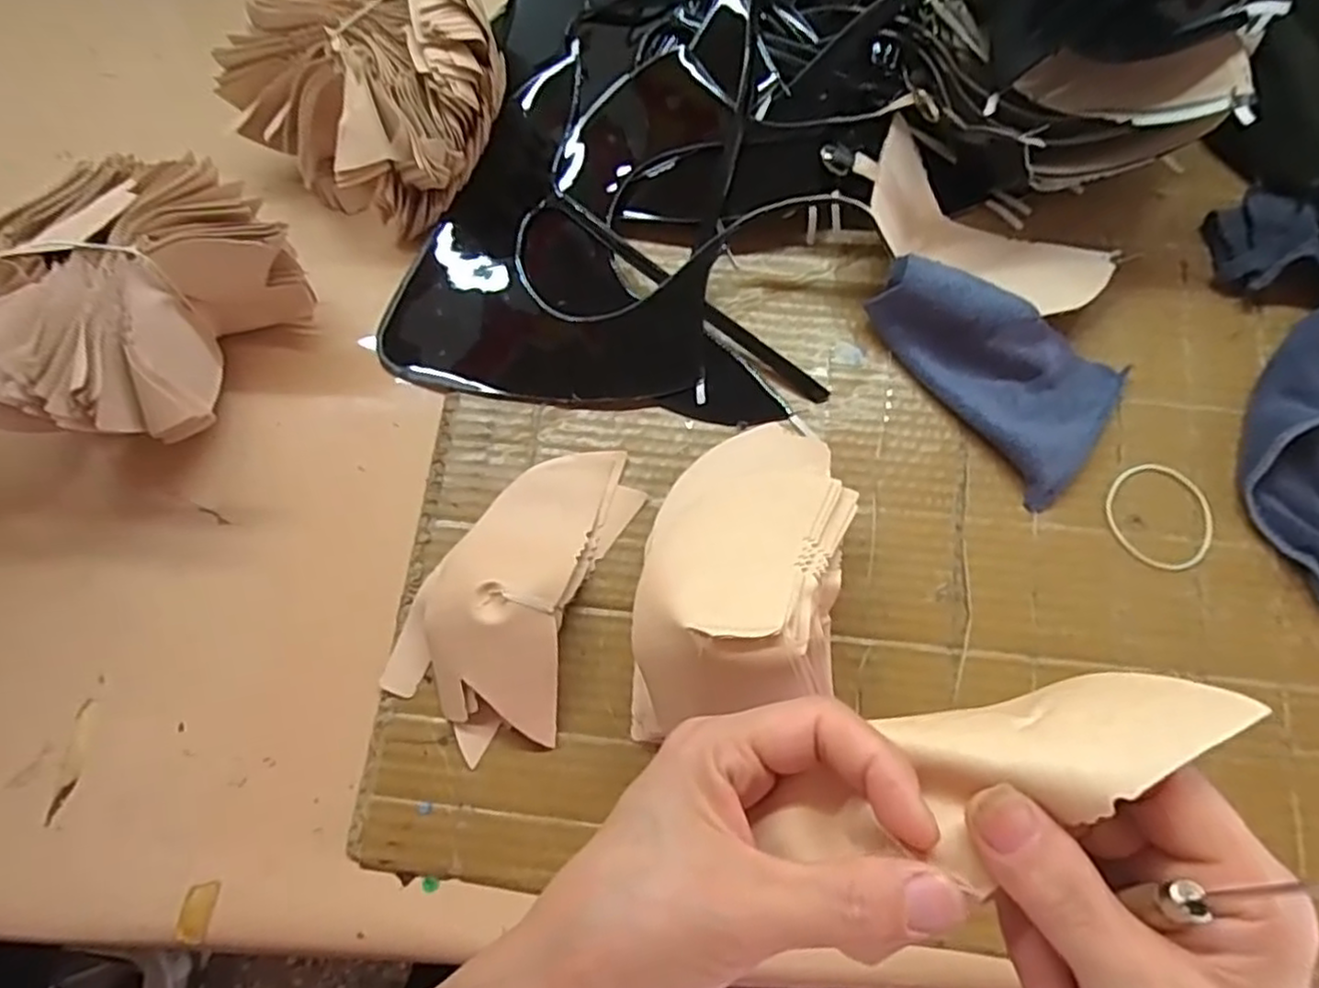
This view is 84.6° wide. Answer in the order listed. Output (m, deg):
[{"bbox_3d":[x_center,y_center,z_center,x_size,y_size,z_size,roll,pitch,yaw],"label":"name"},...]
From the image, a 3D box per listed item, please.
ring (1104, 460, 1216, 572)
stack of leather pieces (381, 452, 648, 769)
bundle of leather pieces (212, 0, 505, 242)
[{"bbox_3d":[0.267,0.012,0.384,0.054,0.004,0.058,0,73,2],"label":"ring"},{"bbox_3d":[-0.069,0.043,0.363,0.087,0.038,0.160,25,76,9],"label":"stack of leather pieces"},{"bbox_3d":[-0.161,-0.233,0.427,0.150,0.085,0.125,35,77,11],"label":"bundle of leather pieces"}]

